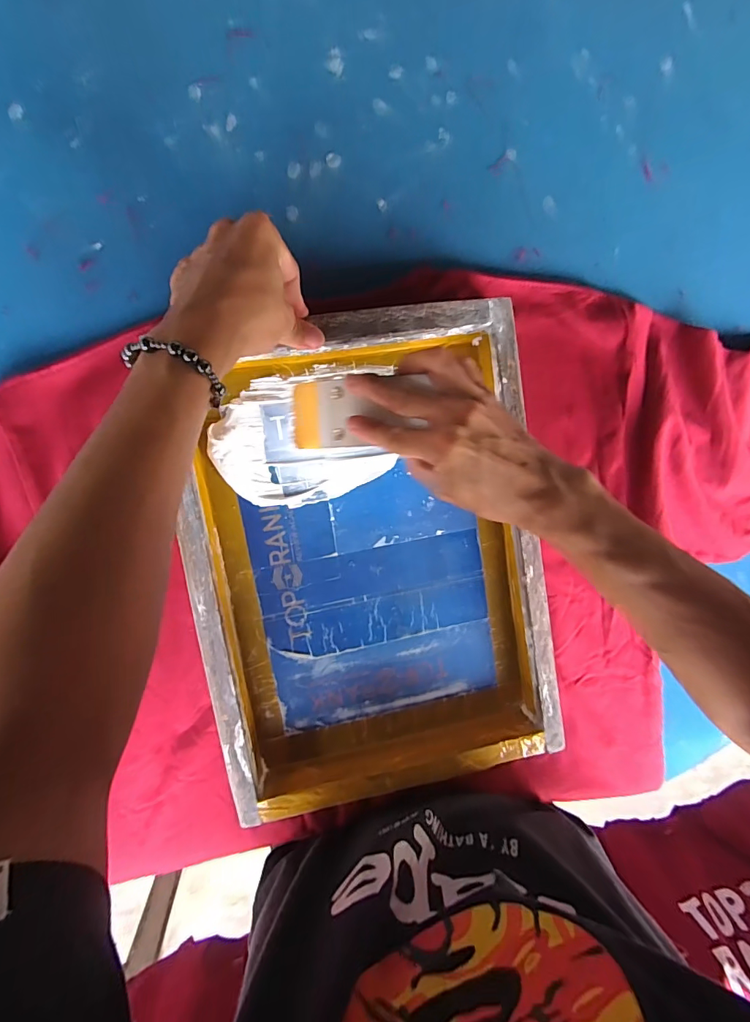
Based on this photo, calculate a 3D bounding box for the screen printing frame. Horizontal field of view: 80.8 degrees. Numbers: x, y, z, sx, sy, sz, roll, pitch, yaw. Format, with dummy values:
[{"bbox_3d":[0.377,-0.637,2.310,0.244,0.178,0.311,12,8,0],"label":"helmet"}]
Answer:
[{"bbox_3d":[-0.002,0.042,0.383,0.287,0.043,0.392,-10,96,-7],"label":"screen printing frame"}]

